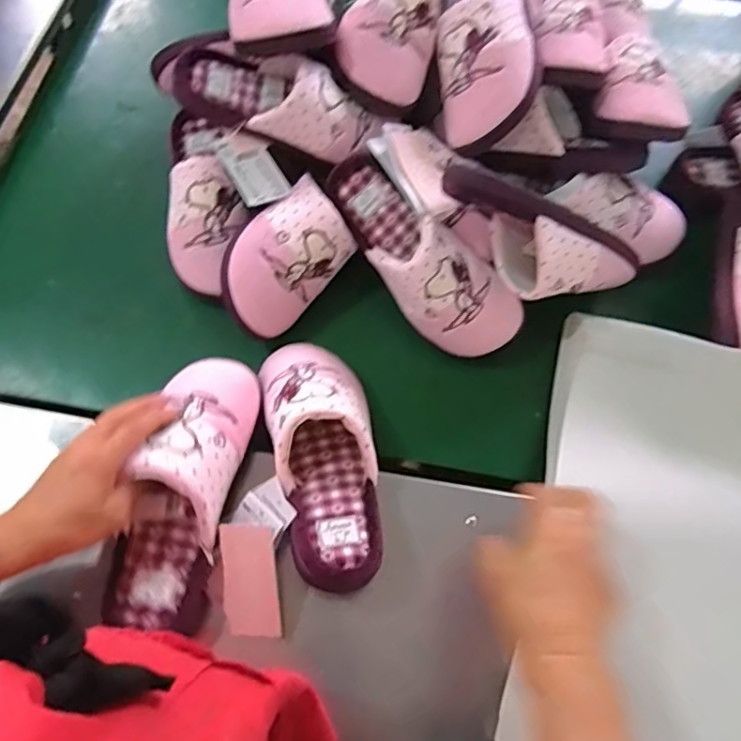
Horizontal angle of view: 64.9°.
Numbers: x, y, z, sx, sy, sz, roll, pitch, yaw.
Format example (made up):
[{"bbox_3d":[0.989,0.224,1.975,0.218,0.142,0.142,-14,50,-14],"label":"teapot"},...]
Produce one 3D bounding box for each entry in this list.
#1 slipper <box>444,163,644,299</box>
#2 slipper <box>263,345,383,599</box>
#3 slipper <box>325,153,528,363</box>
[{"bbox_3d":[0.152,-0.115,0.551,0.215,0.088,0.075,28,70,-15],"label":"slipper"},{"bbox_3d":[-0.046,0.056,0.508,0.089,0.069,0.251,-6,51,-15],"label":"slipper"},{"bbox_3d":[0.045,-0.111,0.573,0.236,0.081,0.086,41,74,12],"label":"slipper"}]

